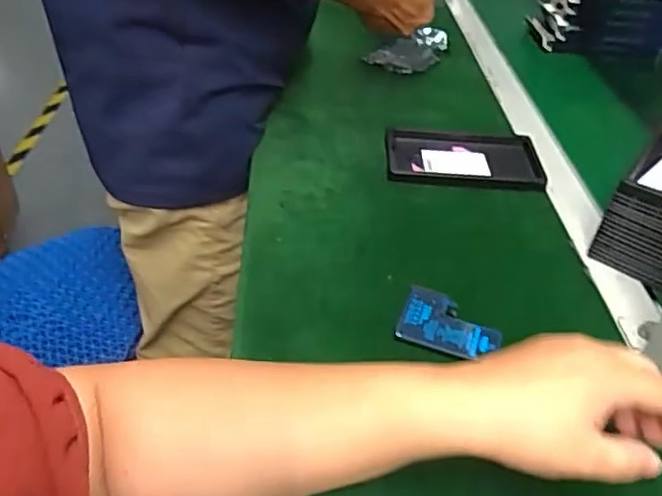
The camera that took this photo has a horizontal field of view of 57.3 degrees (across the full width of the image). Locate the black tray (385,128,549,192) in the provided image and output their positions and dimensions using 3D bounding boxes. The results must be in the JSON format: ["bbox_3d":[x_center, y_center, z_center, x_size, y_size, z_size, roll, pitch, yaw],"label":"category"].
[{"bbox_3d":[0.140,-0.096,0.641,0.160,0.012,0.098,3,40,0],"label":"black tray"}]

